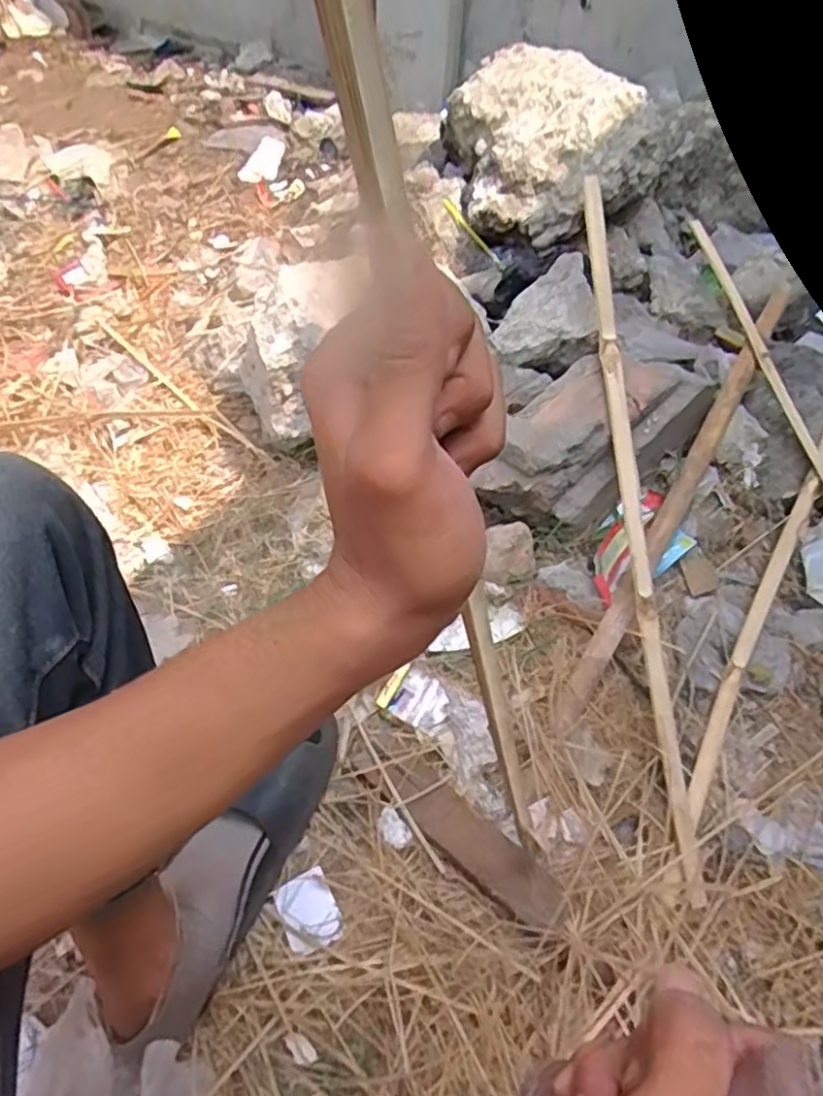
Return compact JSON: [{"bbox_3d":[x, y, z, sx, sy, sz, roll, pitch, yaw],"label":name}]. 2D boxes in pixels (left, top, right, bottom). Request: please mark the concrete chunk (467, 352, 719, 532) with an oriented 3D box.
[{"bbox_3d":[0.238,-0.149,0.935,0.183,0.119,0.323,36,59,21],"label":"concrete chunk"}]

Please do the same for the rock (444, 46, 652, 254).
[{"bbox_3d":[0.202,-0.679,1.185,0.282,0.199,0.352,4,53,0],"label":"rock"}]

